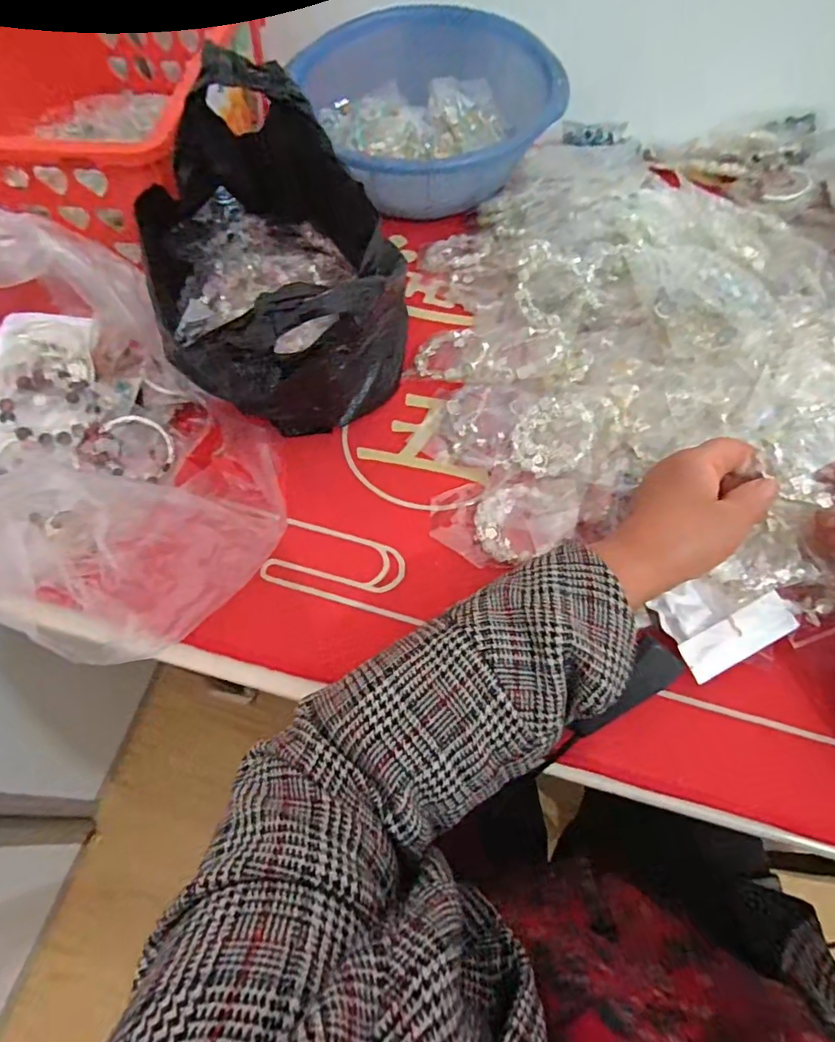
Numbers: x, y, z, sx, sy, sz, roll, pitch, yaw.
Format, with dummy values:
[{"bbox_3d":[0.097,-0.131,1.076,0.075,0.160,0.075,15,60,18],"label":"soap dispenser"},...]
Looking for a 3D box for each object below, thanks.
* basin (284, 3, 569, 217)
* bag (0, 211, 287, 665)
[{"bbox_3d":[0.009,-0.423,0.545,0.245,0.095,0.231,-24,63,-14],"label":"basin"},{"bbox_3d":[-0.240,-0.069,0.340,0.313,0.130,0.205,40,67,20],"label":"bag"}]

